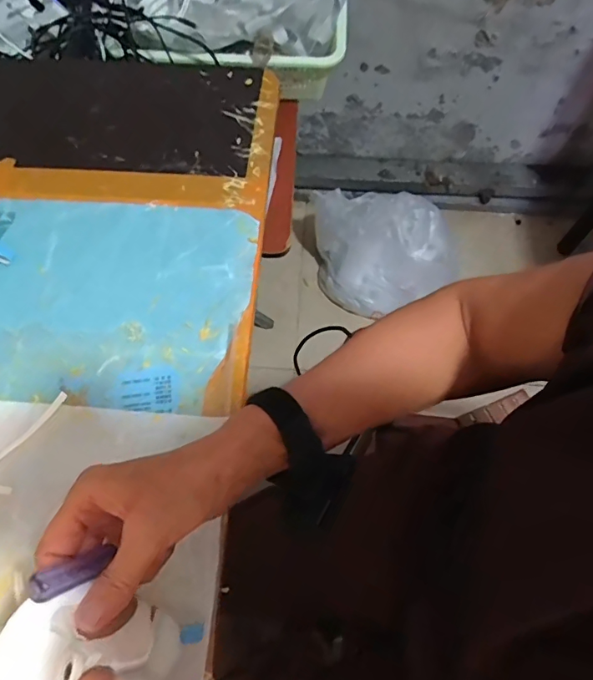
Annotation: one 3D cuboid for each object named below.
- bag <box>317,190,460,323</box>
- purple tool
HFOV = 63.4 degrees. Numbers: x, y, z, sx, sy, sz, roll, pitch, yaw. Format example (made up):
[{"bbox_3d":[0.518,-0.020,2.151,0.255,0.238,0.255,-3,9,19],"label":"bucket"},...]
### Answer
[{"bbox_3d":[0.228,-0.222,1.161,0.341,0.213,0.236,-15,68,-4],"label":"bag"},{"bbox_3d":[-0.120,0.125,0.258,0.017,0.049,0.008,43,107,17],"label":"purple tool"}]

